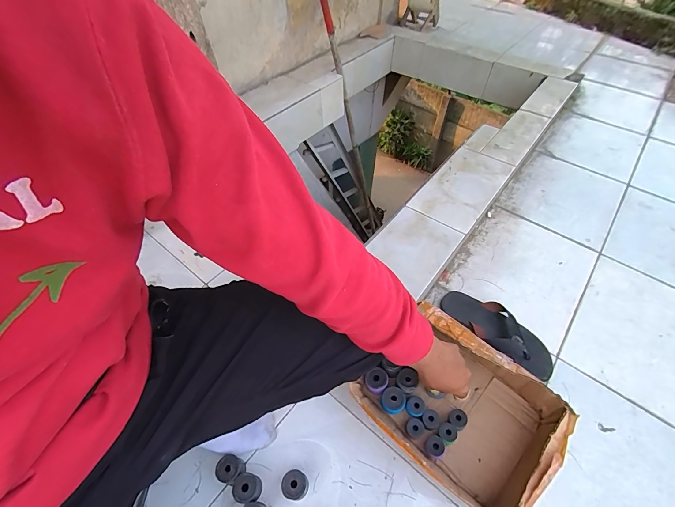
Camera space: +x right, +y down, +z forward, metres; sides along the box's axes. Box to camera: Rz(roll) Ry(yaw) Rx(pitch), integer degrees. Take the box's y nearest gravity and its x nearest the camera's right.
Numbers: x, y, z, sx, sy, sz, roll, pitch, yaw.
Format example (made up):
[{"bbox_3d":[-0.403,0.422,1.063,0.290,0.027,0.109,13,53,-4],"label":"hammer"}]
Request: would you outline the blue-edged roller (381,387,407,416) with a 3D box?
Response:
[{"bbox_3d":[0.112,0.300,0.656,0.049,0.040,0.042,-4,51,-4],"label":"blue-edged roller"}]

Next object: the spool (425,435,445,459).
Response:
[{"bbox_3d":[0.182,0.368,0.613,0.034,0.036,0.034,1,51,-1],"label":"spool"}]

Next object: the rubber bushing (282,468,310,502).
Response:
[{"bbox_3d":[-0.076,0.417,0.581,0.043,0.049,0.041,1,51,-1],"label":"rubber bushing"}]

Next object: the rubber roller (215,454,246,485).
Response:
[{"bbox_3d":[-0.196,0.398,0.594,0.045,0.042,0.040,31,57,22],"label":"rubber roller"}]

